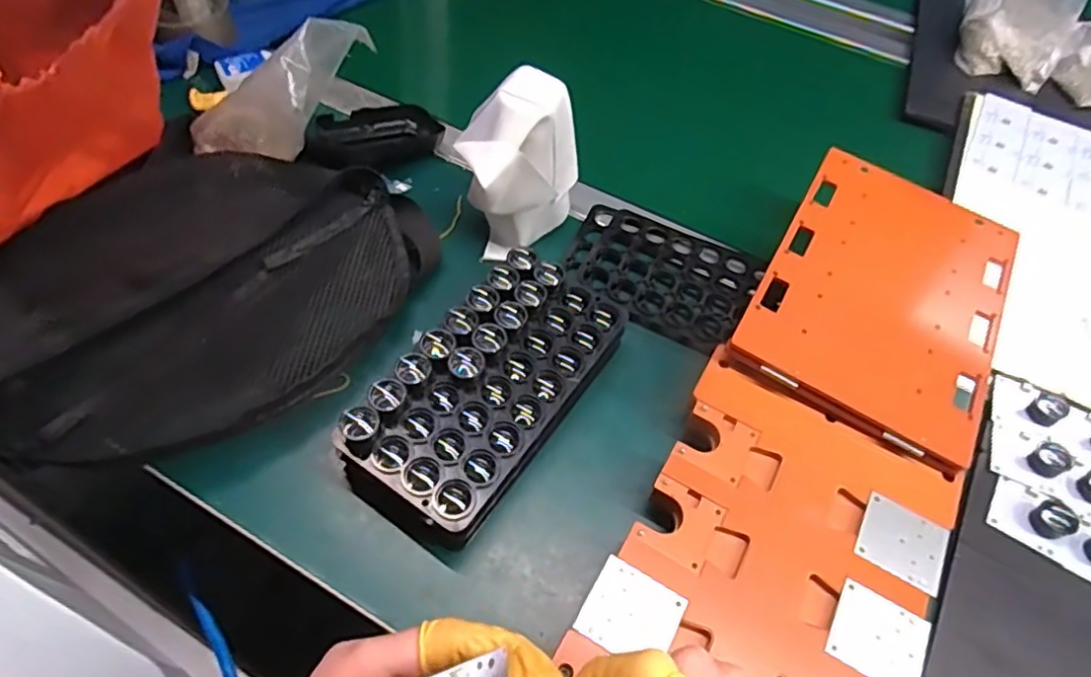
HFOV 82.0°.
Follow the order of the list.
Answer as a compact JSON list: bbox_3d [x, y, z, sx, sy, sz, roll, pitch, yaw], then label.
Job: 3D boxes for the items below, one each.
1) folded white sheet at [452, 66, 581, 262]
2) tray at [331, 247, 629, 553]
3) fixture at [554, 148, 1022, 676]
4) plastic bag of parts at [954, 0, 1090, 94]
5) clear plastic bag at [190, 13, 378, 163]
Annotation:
[{"bbox_3d":[-0.022,-0.132,0.486,0.099,0.114,0.063,-30,63,-23],"label":"folded white sheet"},{"bbox_3d":[-0.036,0.034,0.418,0.096,0.056,0.195,32,59,17],"label":"tray"},{"bbox_3d":[0.190,0.049,0.413,0.164,0.054,0.439,28,57,14],"label":"fixture"},{"bbox_3d":[0.550,-0.366,0.732,0.116,0.053,0.168,31,58,16],"label":"plastic bag of parts"},{"bbox_3d":[-0.211,-0.180,0.494,0.166,0.066,0.089,-29,49,31],"label":"clear plastic bag"}]

